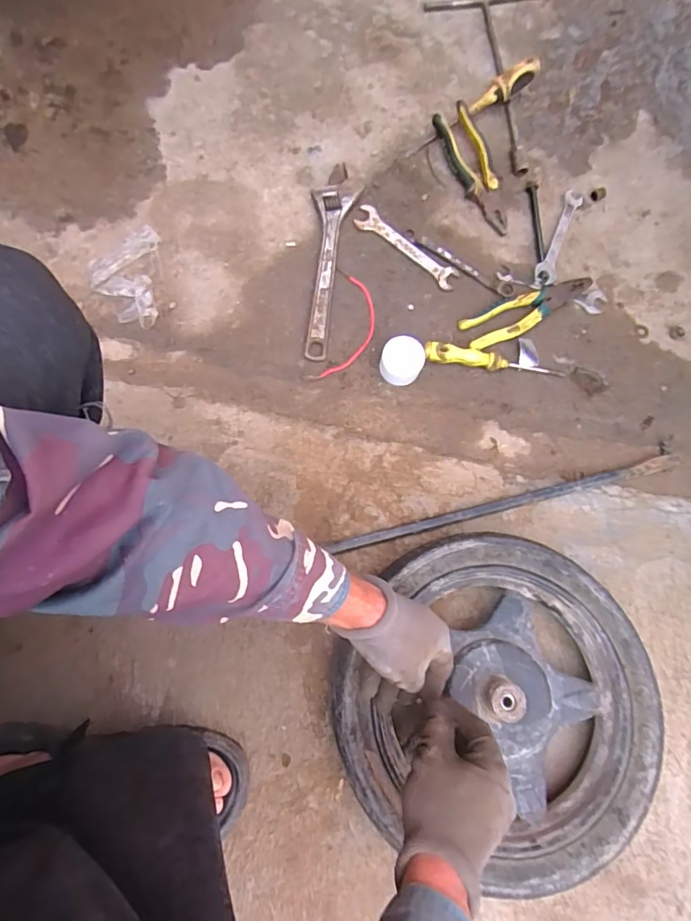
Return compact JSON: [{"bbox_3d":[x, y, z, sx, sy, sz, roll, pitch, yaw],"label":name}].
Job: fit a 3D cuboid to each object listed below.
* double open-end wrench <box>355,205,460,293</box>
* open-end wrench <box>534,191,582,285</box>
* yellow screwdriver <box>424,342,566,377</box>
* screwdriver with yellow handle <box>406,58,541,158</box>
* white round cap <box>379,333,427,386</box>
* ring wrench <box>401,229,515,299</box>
[{"bbox_3d":[0.089,-0.309,0.692,0.171,0.005,0.033,38,96,4],"label":"double open-end wrench"},{"bbox_3d":[0.304,-0.317,0.680,0.029,0.009,0.135,21,86,-1],"label":"open-end wrench"},{"bbox_3d":[0.209,-0.137,0.663,0.198,0.031,0.023,8,84,0],"label":"yellow screwdriver"},{"bbox_3d":[0.181,-0.503,0.687,0.208,0.032,0.028,-29,78,12],"label":"screwdriver with yellow handle"},{"bbox_3d":[0.078,-0.138,0.659,0.057,0.043,0.054,0,84,-1],"label":"white round cap"},{"bbox_3d":[0.163,-0.284,0.686,0.173,0.007,0.023,32,85,3],"label":"ring wrench"}]

